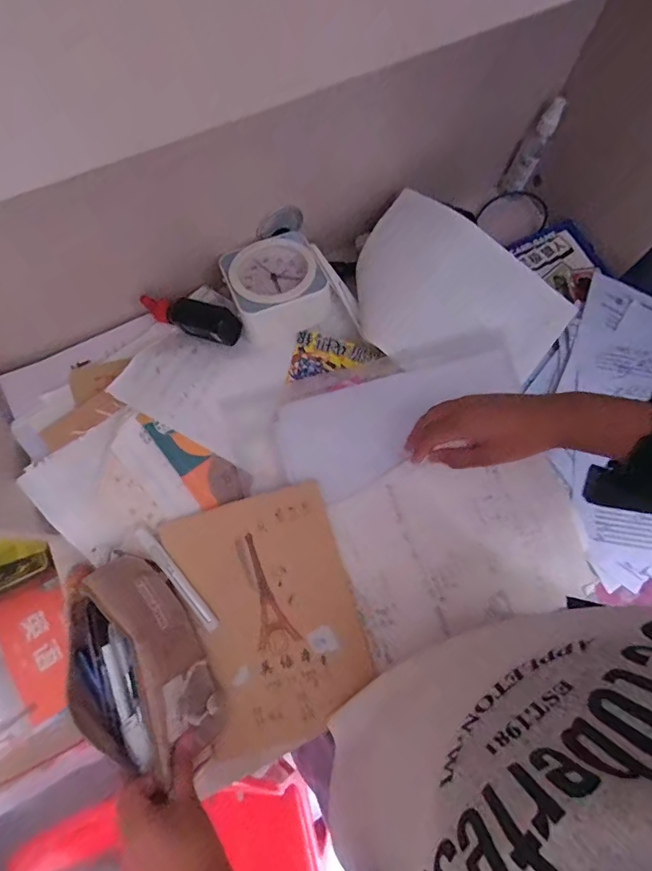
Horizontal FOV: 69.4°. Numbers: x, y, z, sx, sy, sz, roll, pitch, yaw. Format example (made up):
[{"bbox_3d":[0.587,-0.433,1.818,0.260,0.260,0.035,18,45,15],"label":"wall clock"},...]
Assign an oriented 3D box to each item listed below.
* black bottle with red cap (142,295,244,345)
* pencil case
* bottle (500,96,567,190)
[{"bbox_3d":[-0.160,-0.140,0.563,0.117,0.030,0.033,15,75,3],"label":"black bottle with red cap"},{"bbox_3d":[-0.190,0.223,0.459,0.118,0.069,0.184,-27,77,-8],"label":"pencil case"},{"bbox_3d":[0.281,-0.393,0.641,0.034,0.121,0.031,25,75,6],"label":"bottle"}]

